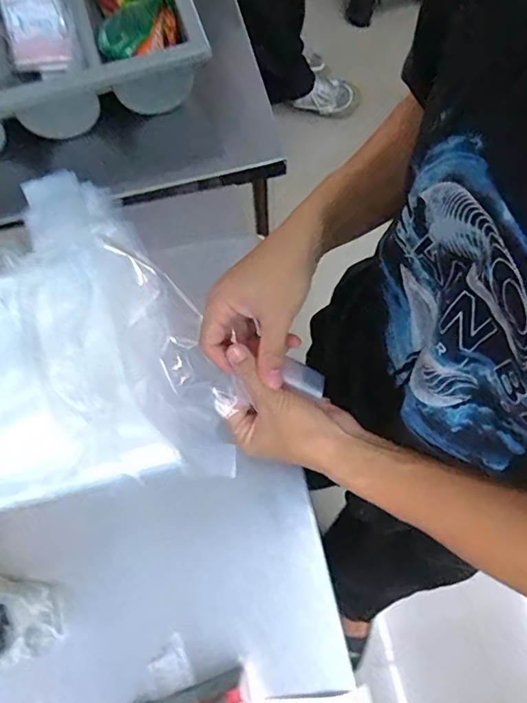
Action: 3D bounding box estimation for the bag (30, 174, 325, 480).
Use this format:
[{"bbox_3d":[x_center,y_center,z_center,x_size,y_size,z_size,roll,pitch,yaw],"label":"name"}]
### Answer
[{"bbox_3d":[-0.123,-0.073,0.512,0.134,0.069,0.415,-31,61,-14],"label":"bag"}]

